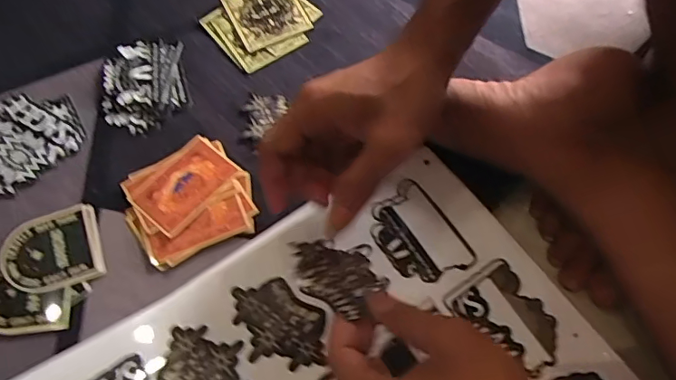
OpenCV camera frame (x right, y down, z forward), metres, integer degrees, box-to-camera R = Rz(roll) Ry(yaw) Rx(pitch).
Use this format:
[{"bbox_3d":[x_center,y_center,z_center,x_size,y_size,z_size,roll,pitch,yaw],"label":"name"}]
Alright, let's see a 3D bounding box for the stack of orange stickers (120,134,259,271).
[{"bbox_3d":[-0.123,0.008,0.415,0.096,0.006,0.094,-31,71,-12],"label":"stack of orange stickers"}]

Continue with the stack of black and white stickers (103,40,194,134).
[{"bbox_3d":[-0.176,-0.096,0.456,0.073,0.008,0.088,-14,69,-6],"label":"stack of black and white stickers"}]

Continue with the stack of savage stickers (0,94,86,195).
[{"bbox_3d":[-0.274,-0.047,0.437,0.094,0.006,0.081,-40,74,-15],"label":"stack of savage stickers"}]

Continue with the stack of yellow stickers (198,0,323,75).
[{"bbox_3d":[-0.072,-0.163,0.483,0.094,0.008,0.082,-39,73,-14],"label":"stack of yellow stickers"}]

